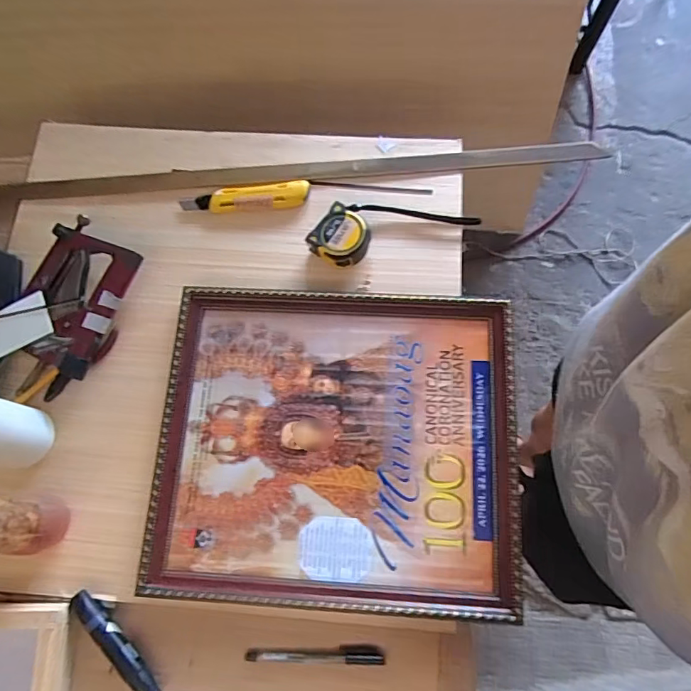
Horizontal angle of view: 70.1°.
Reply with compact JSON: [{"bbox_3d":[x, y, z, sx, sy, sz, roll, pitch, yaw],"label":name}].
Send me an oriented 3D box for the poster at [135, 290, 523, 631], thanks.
[{"bbox_3d":[-0.008,0.105,0.555,0.391,0.027,0.336,3,75,2],"label":"poster"}]

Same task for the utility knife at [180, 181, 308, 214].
[{"bbox_3d":[-0.133,-0.193,0.646,0.168,0.020,0.039,-5,74,0],"label":"utility knife"}]

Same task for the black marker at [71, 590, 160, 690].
[{"bbox_3d":[-0.236,0.309,0.508,0.022,0.021,0.130,-44,78,-10],"label":"black marker"}]

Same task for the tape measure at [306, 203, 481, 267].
[{"bbox_3d":[0.052,-0.156,0.612,0.202,0.041,0.076,-20,75,-4],"label":"tape measure"}]

